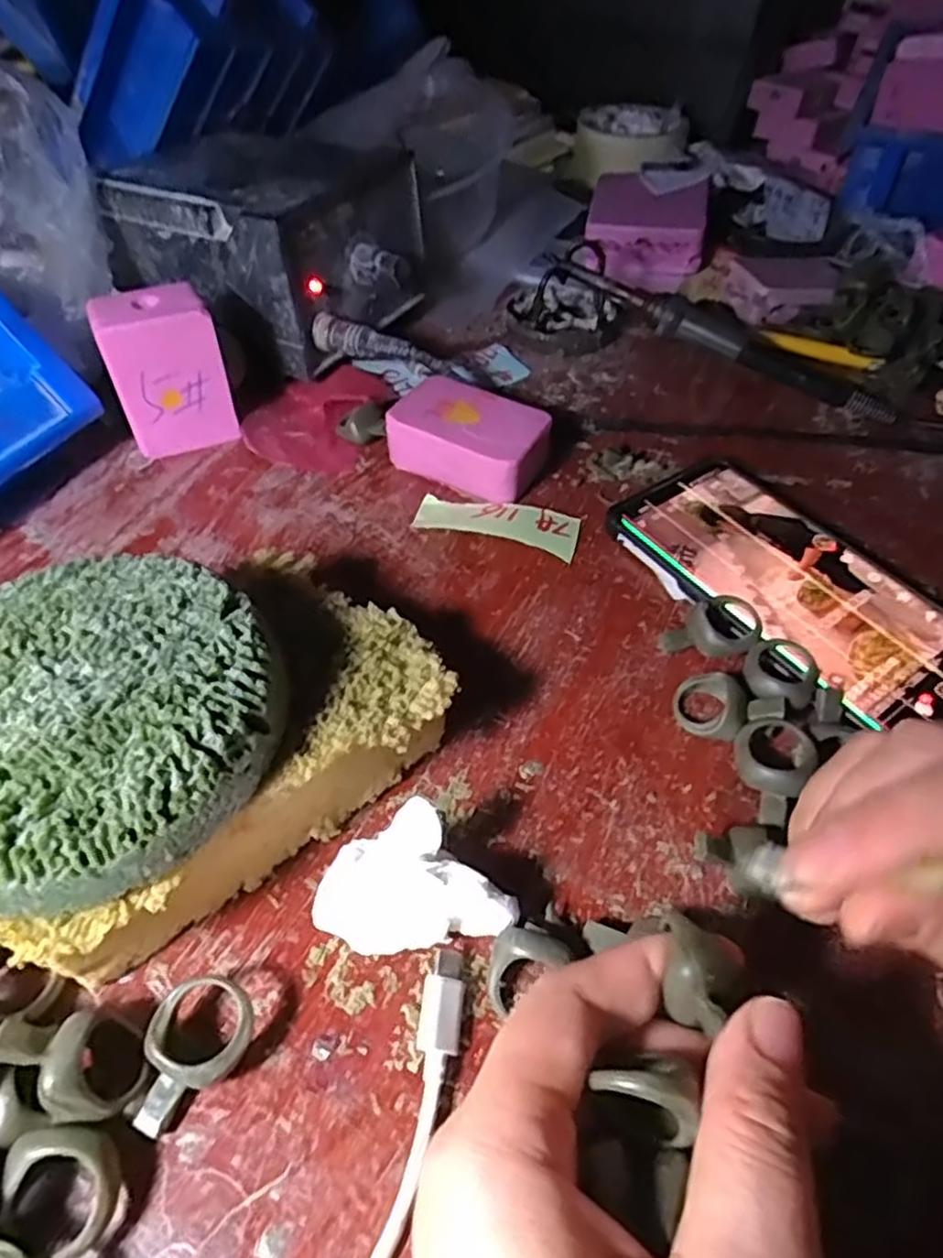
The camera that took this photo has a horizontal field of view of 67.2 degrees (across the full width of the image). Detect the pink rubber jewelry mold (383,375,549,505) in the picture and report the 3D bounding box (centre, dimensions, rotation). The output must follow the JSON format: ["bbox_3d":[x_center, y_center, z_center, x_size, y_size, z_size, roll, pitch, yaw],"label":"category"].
[{"bbox_3d":[0.000,-0.092,0.343,0.069,0.029,0.045,22,54,17],"label":"pink rubber jewelry mold"}]

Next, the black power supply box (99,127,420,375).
[{"bbox_3d":[-0.104,-0.210,0.396,0.152,0.088,0.114,26,55,19],"label":"black power supply box"}]

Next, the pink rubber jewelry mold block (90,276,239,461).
[{"bbox_3d":[-0.142,-0.120,0.336,0.048,0.072,0.023,-17,53,-14],"label":"pink rubber jewelry mold block"}]

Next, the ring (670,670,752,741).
[{"bbox_3d":[0.087,0.028,0.259,0.025,0.015,0.023,0,51,0],"label":"ring"}]

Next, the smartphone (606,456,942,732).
[{"bbox_3d":[0.139,-0.016,0.296,0.077,0.011,0.160,-32,58,-23],"label":"smartphone"}]

